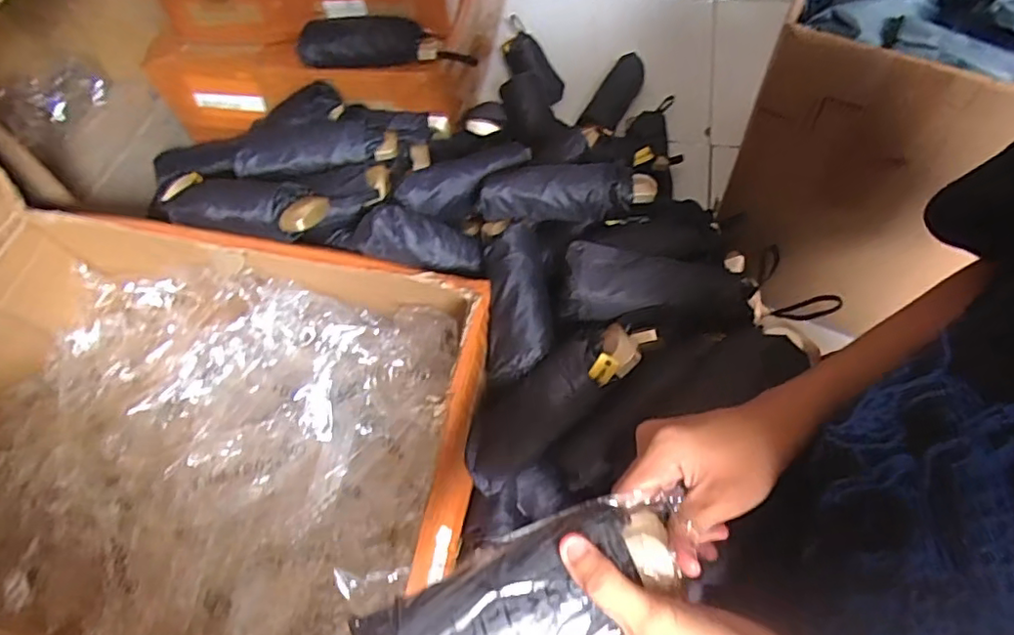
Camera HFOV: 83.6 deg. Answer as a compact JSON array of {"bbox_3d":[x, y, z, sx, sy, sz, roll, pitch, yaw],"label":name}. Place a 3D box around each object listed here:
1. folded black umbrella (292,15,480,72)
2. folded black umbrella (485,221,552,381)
[{"bbox_3d":[-0.152,-0.344,0.708,0.209,0.048,0.058,-1,58,4],"label":"folded black umbrella"},{"bbox_3d":[0.009,-0.023,0.527,0.057,0.043,0.162,-3,58,3],"label":"folded black umbrella"}]

